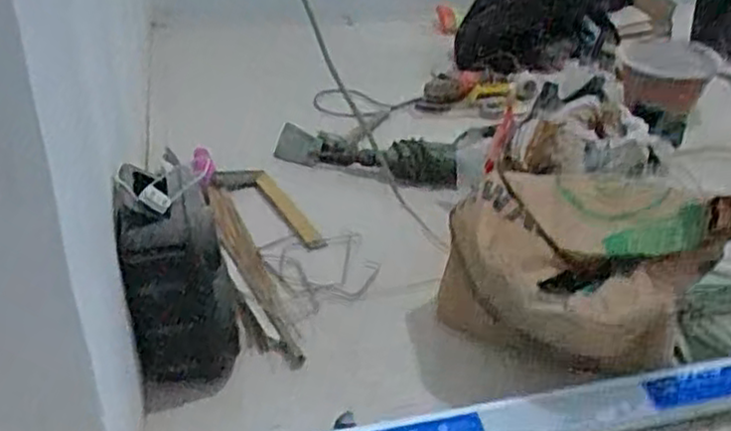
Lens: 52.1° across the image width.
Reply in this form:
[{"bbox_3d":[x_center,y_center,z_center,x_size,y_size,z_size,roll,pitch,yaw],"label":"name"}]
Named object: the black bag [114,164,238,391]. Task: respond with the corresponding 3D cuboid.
[{"bbox_3d":[-0.261,0.090,1.060,0.139,0.298,0.173,-7,33,-11],"label":"black bag"}]

